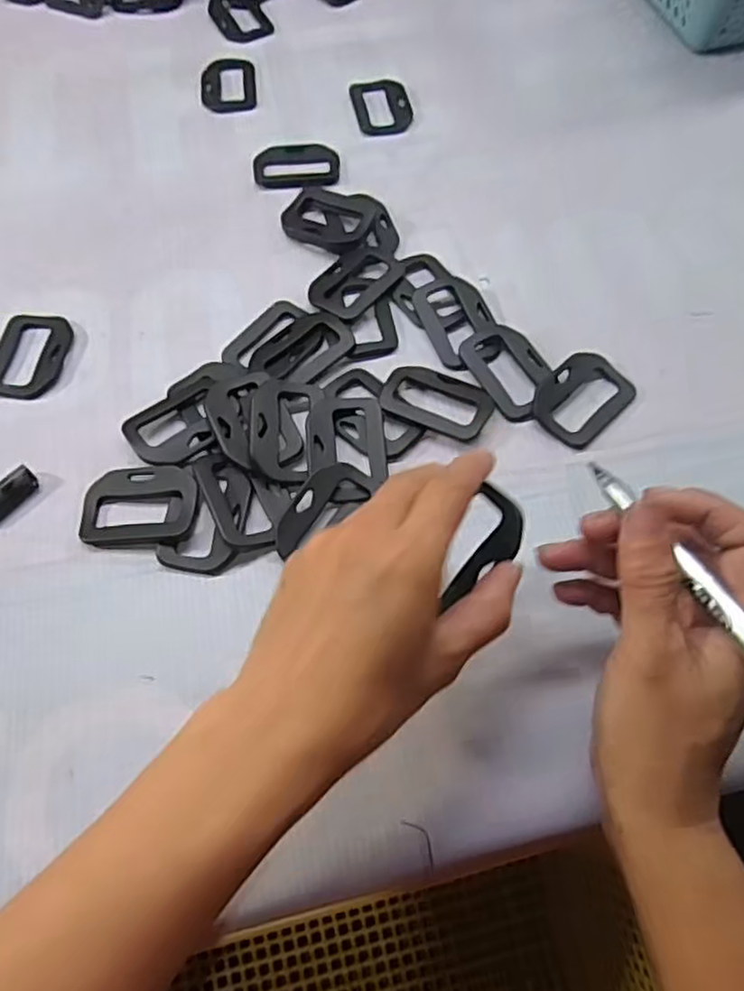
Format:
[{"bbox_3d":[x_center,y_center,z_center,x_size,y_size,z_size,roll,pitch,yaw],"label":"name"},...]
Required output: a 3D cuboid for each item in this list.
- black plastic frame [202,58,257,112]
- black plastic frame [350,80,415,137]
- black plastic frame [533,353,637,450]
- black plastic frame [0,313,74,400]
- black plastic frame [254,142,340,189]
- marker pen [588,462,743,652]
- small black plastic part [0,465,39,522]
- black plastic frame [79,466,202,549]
[{"bbox_3d":[-0.111,-0.321,0.541,0.041,0.004,0.066,-5,62,-3],"label":"black plastic frame"},{"bbox_3d":[0.009,-0.293,0.523,0.043,0.008,0.055,-12,62,-6],"label":"black plastic frame"},{"bbox_3d":[0.119,-0.056,0.392,0.042,0.009,0.063,39,69,19],"label":"black plastic frame"},{"bbox_3d":[-0.204,-0.085,0.414,0.041,0.004,0.062,3,62,2],"label":"black plastic frame"},{"bbox_3d":[-0.053,-0.234,0.494,0.060,0.004,0.043,-7,62,-4],"label":"black plastic frame"},{"bbox_3d":[0.118,0.030,0.251,0.009,0.010,0.122,-22,51,-11],"label":"marker pen"},{"bbox_3d":[-0.193,0.002,0.364,0.013,0.009,0.039,35,67,17],"label":"small black plastic part"},{"bbox_3d":[-0.120,0.005,0.360,0.060,0.008,0.044,-1,62,0],"label":"black plastic frame"}]

